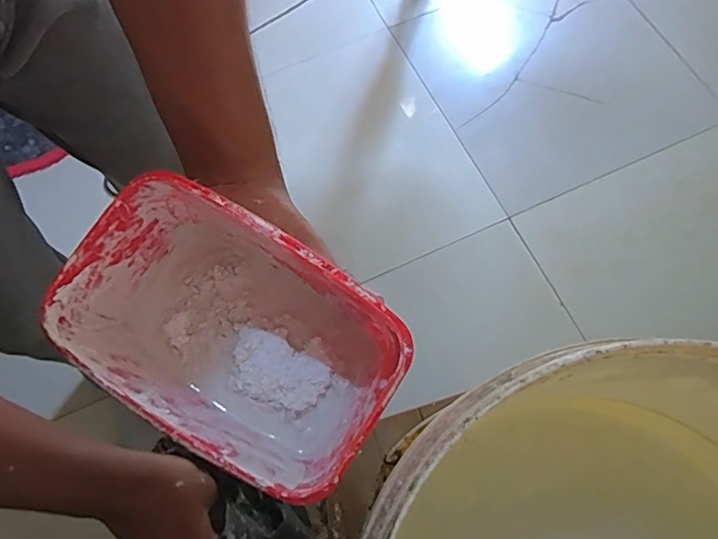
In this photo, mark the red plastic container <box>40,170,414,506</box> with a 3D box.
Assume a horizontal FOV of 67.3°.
[{"bbox_3d":[-0.060,0.034,0.270,0.154,0.086,0.101,29,70,13],"label":"red plastic container"}]

